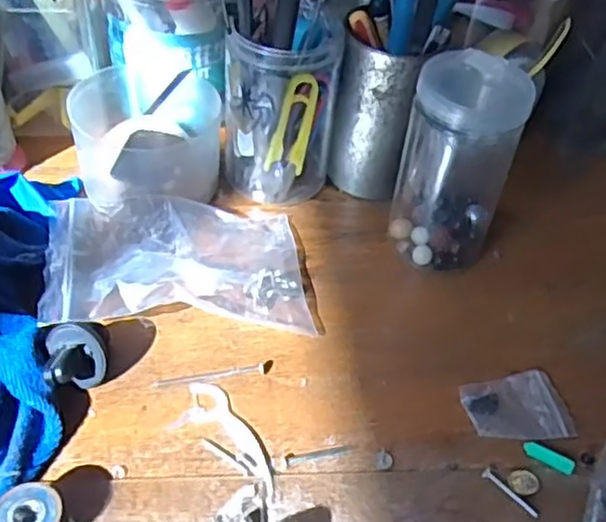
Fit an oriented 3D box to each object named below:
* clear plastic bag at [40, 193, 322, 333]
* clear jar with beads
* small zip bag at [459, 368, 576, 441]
[{"bbox_3d":[-0.073,0.001,0.421,0.148,0.034,0.105,-4,44,-10],"label":"clear plastic bag"},{"bbox_3d":[0.092,-0.056,0.430,0.065,0.123,0.056,17,44,12],"label":"clear jar with beads"},{"bbox_3d":[0.115,0.079,0.379,0.054,0.005,0.041,-4,44,-10],"label":"small zip bag"}]

